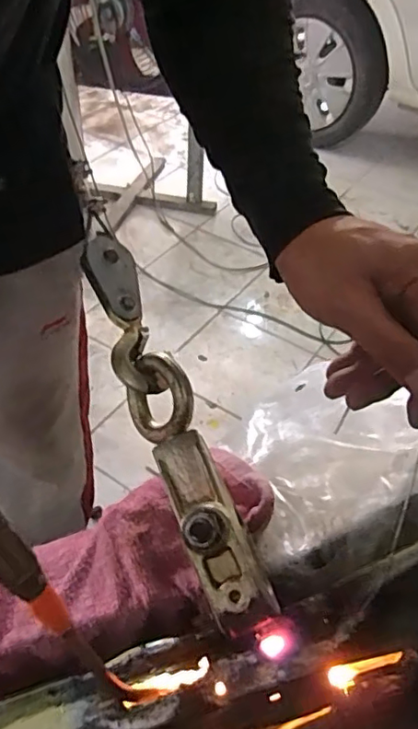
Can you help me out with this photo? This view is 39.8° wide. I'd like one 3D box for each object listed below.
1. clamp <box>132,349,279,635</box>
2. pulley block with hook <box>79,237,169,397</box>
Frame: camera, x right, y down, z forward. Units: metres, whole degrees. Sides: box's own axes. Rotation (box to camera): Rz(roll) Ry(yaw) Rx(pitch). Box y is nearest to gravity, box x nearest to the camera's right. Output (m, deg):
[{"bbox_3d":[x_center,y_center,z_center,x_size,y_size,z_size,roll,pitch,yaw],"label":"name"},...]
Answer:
[{"bbox_3d":[-0.012,0.078,0.396,0.043,0.054,0.197,-16,49,-17],"label":"clamp"},{"bbox_3d":[-0.070,-0.043,0.466,0.041,0.019,0.143,-13,71,-14],"label":"pulley block with hook"}]

